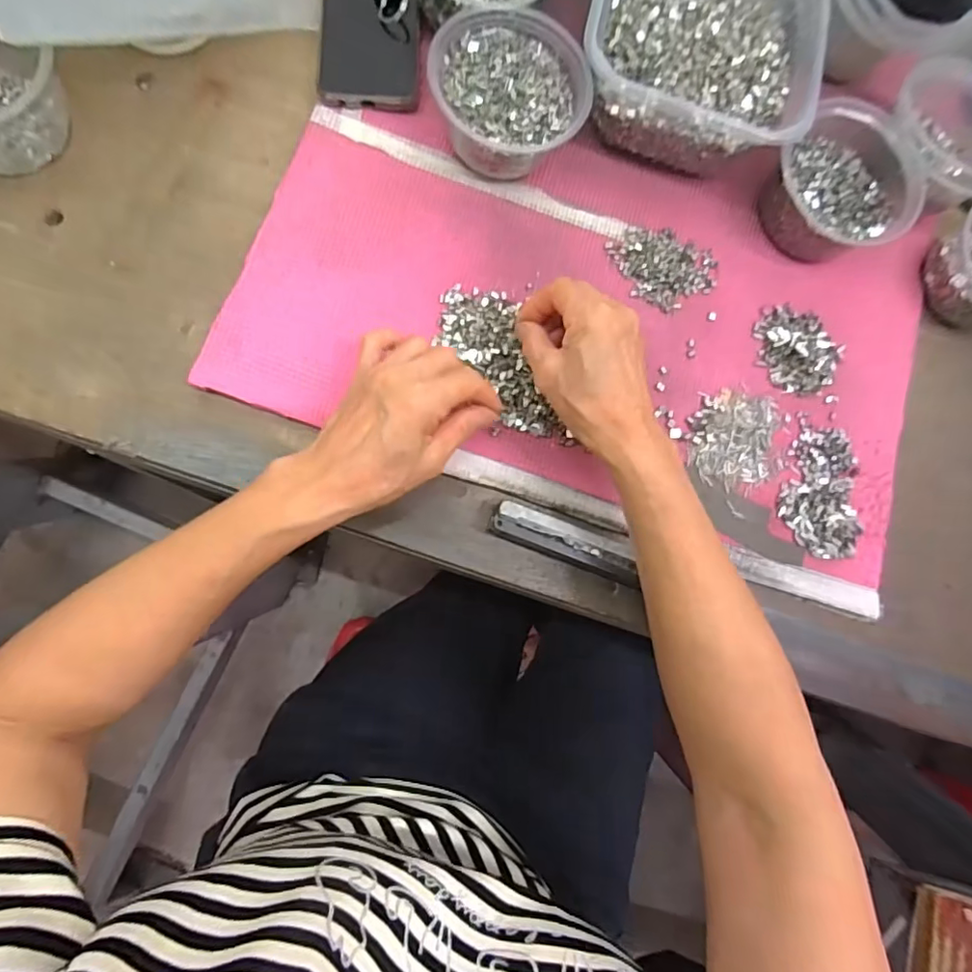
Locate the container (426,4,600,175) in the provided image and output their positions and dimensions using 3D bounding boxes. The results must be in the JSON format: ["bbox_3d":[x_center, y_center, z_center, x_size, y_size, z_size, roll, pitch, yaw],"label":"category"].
[{"bbox_3d":[0.016,-0.290,0.416,0.111,0.054,0.113,2,80,-9],"label":"container"}]

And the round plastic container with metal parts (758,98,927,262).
[{"bbox_3d":[0.284,-0.238,0.445,0.120,0.058,0.112,1,82,-7],"label":"round plastic container with metal parts"}]

